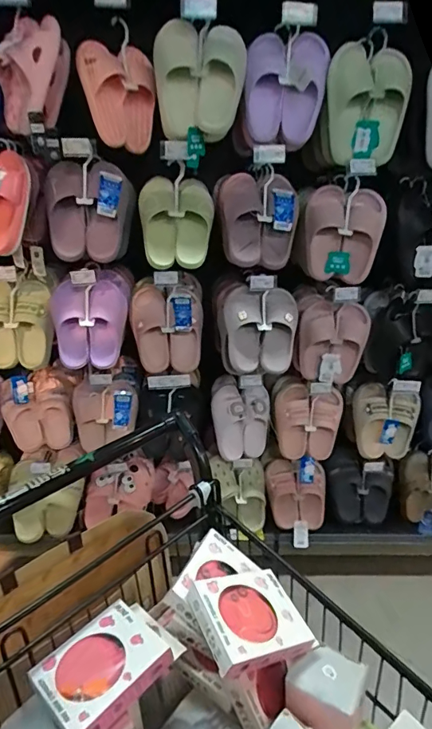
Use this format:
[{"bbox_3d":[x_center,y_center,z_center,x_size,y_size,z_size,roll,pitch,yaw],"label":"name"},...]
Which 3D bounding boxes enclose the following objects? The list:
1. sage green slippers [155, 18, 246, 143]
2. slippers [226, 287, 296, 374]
[{"bbox_3d":[-0.041,-0.735,1.162,0.228,0.256,0.136,1,26,-3],"label":"sage green slippers"},{"bbox_3d":[0.133,-0.101,1.367,0.212,0.239,0.104,8,26,11],"label":"slippers"}]

